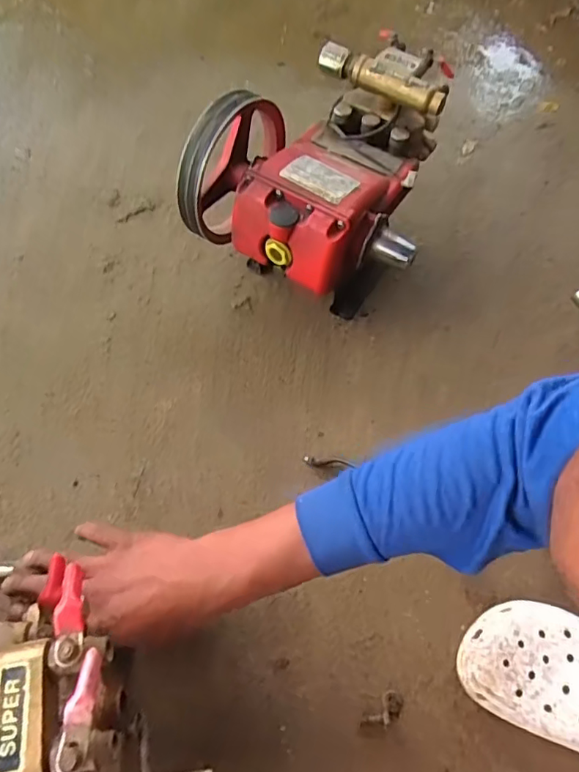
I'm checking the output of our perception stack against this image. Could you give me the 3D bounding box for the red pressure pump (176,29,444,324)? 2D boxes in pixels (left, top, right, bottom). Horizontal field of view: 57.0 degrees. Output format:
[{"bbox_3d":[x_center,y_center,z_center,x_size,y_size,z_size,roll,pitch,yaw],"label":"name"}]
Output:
[{"bbox_3d":[0.044,-0.259,0.693,0.271,0.207,0.314,21,63,11],"label":"red pressure pump"}]

